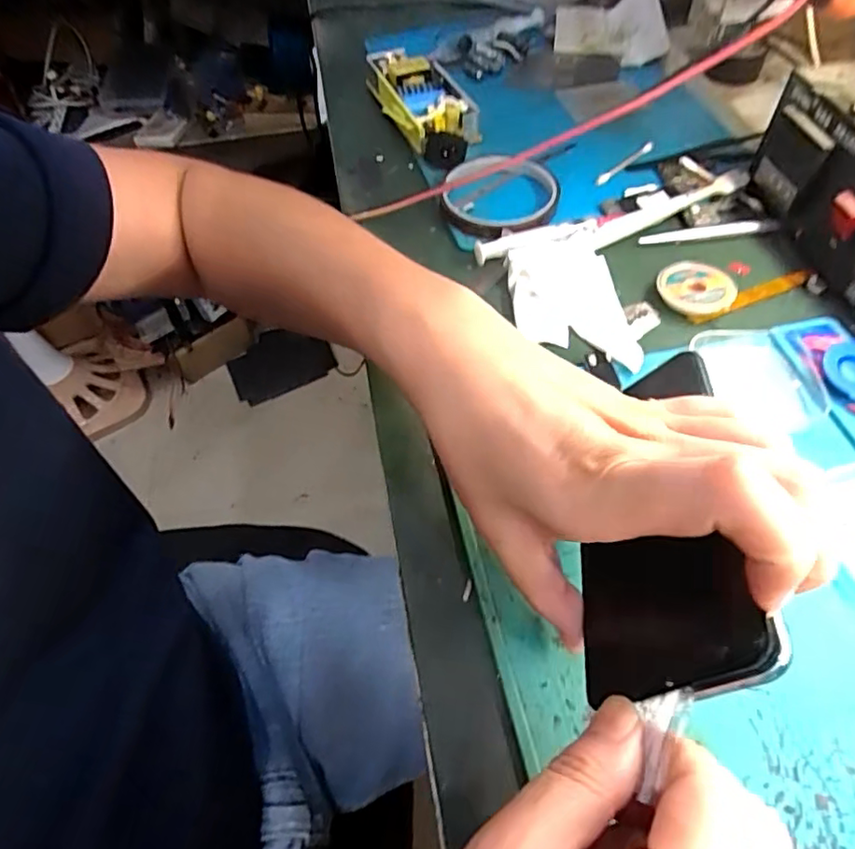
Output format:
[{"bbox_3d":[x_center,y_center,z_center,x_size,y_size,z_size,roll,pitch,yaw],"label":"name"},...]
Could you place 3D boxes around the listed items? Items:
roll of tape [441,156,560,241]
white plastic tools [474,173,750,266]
[{"bbox_3d":[0.055,-0.169,0.423,0.078,0.016,0.086,25,60,20],"label":"roll of tape"},{"bbox_3d":[0.130,-0.140,0.405,0.203,0.012,0.025,-17,56,-8],"label":"white plastic tools"}]

